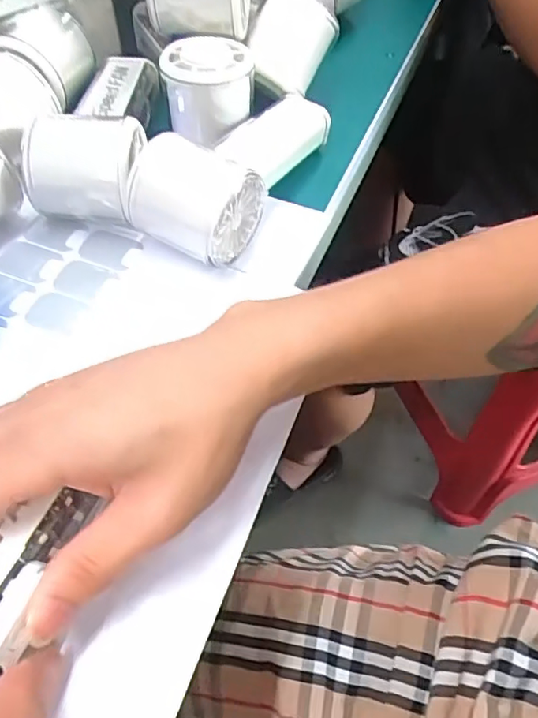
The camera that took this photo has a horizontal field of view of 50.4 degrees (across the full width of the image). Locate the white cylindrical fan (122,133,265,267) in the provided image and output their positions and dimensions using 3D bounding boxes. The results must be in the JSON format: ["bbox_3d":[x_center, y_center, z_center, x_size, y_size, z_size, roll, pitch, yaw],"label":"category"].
[{"bbox_3d":[-0.043,-0.084,0.319,0.065,0.054,0.044,21,56,12],"label":"white cylindrical fan"}]

